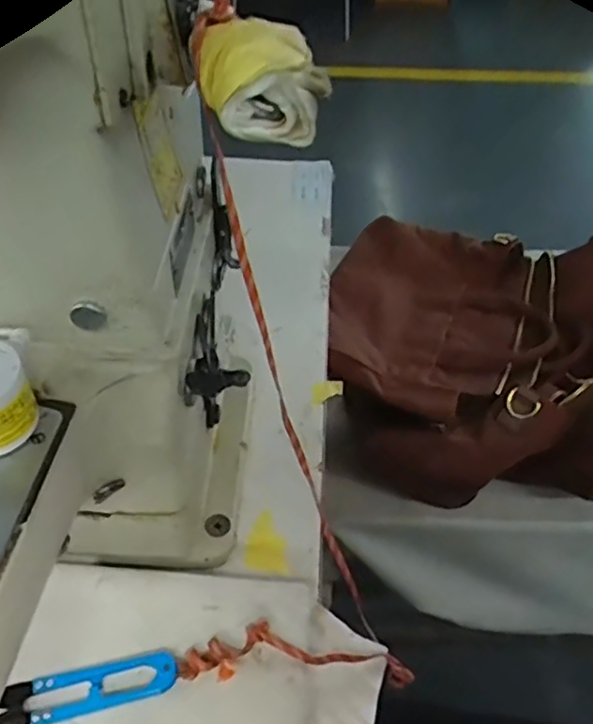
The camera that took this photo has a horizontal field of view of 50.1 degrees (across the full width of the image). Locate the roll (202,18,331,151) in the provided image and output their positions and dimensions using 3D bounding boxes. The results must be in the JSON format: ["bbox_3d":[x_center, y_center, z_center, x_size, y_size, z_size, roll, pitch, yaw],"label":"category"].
[{"bbox_3d":[-0.011,-0.092,0.208,0.040,0.028,0.030,-3,48,-4],"label":"roll"}]

